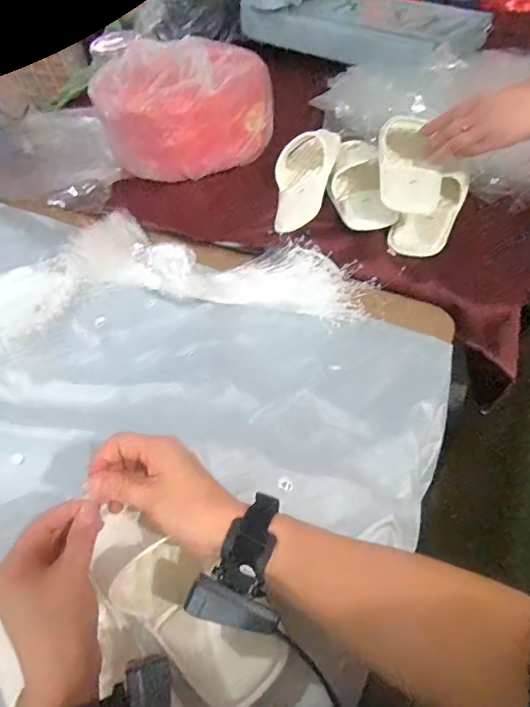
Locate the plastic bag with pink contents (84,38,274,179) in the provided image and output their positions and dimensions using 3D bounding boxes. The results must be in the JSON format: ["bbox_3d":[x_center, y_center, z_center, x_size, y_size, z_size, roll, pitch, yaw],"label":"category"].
[{"bbox_3d":[-0.125,-0.406,0.804,0.290,0.179,0.180,-17,53,-10],"label":"plastic bag with pink contents"}]

